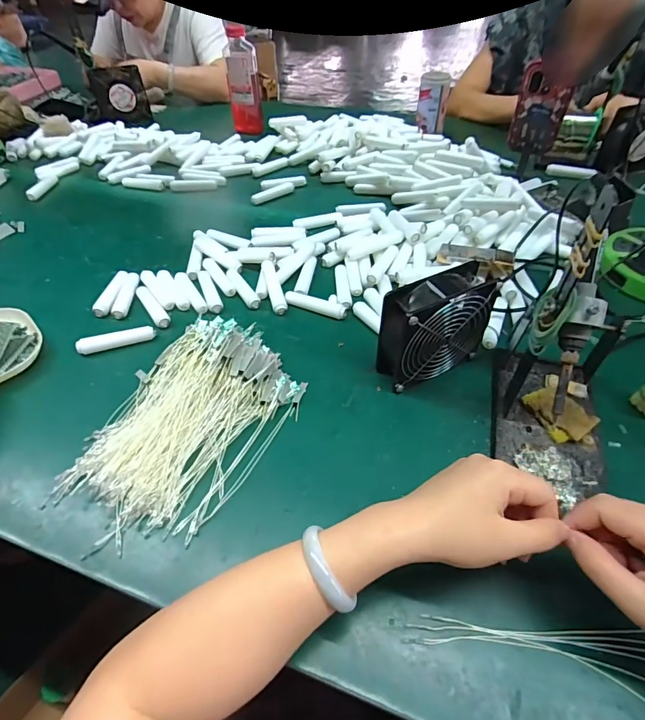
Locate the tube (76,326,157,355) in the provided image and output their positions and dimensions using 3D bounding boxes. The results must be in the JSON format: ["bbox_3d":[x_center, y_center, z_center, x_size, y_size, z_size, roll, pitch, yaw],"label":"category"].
[{"bbox_3d":[-0.262,-0.027,0.511,0.090,0.018,0.017,-15,50,-12],"label":"tube"}]

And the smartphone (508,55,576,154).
[{"bbox_3d":[0.386,-0.438,0.713,0.082,0.158,0.014,16,71,21],"label":"smartphone"}]

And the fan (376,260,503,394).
[{"bbox_3d":[0.122,-0.033,0.438,0.123,0.114,0.049,-21,51,-17],"label":"fan"}]

